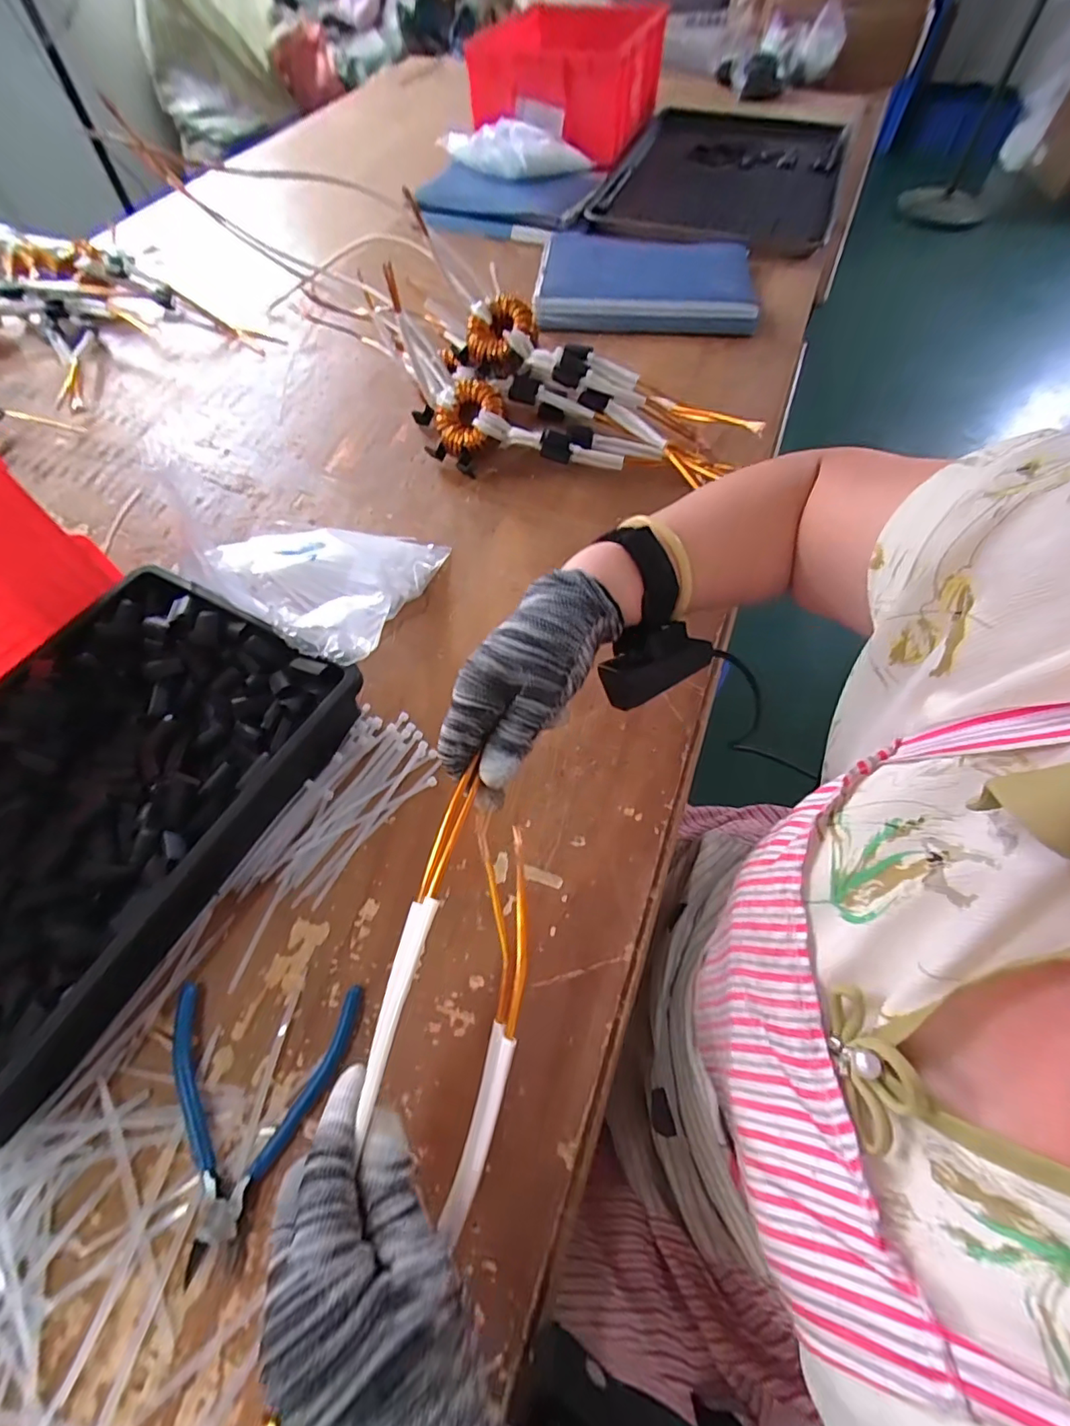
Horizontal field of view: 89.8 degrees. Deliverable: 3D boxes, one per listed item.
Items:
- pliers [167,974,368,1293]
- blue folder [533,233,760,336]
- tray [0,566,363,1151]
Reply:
[{"bbox_3d":[-0.179,0.244,0.327,0.119,0.013,0.137,-1,60,0],"label":"pliers"},{"bbox_3d":[0.164,-0.657,0.811,0.313,0.034,0.255,2,61,2],"label":"blue folder"},{"bbox_3d":[-0.327,0.072,0.391,0.238,0.075,0.364,26,64,15],"label":"tray"}]

